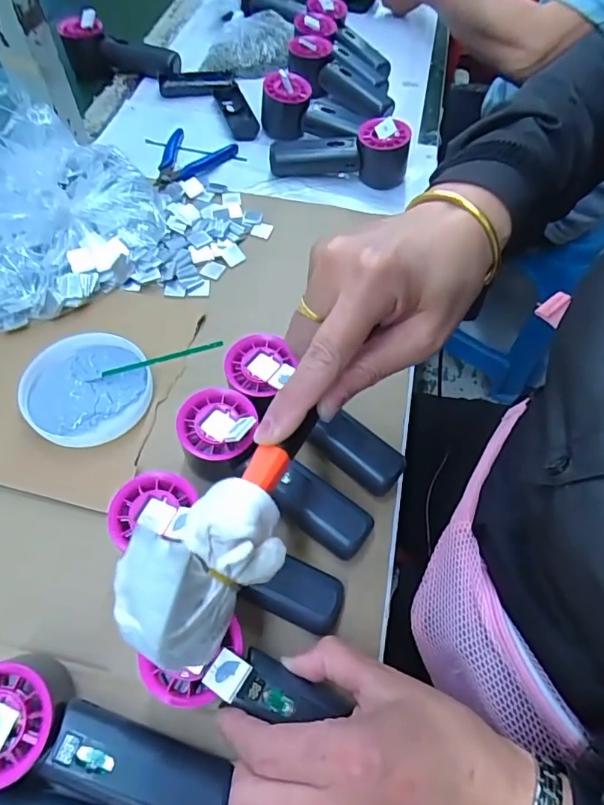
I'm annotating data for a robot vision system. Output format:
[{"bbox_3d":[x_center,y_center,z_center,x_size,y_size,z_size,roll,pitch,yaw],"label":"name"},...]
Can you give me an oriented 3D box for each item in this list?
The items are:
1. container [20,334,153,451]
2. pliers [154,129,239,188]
[{"bbox_3d":[-0.177,-0.012,0.411,0.098,0.018,0.100,0,59,-1],"label":"container"},{"bbox_3d":[-0.131,-0.276,0.566,0.084,0.014,0.112,14,60,7],"label":"pliers"}]

